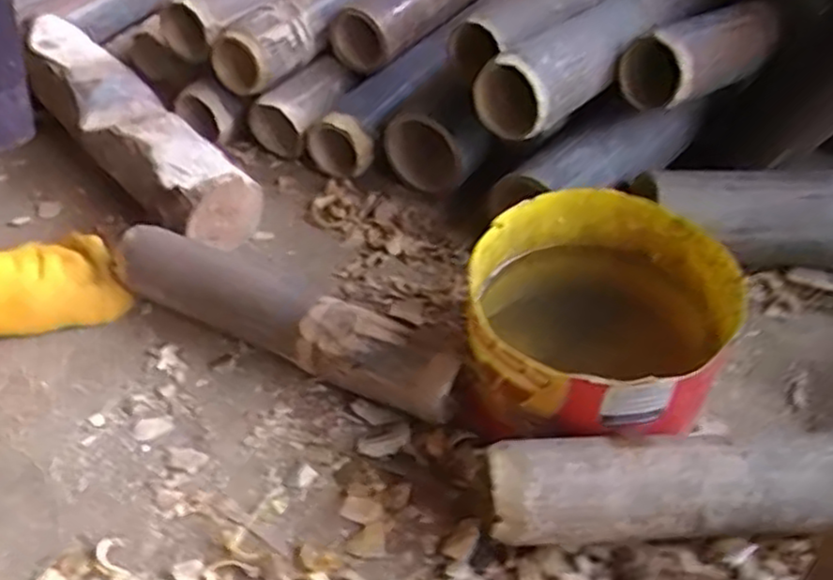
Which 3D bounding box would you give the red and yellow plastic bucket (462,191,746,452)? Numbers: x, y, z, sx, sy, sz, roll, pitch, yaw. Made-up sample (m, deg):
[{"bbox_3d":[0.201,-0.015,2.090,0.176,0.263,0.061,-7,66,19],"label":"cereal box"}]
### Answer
[{"bbox_3d":[0.100,0.027,0.441,0.143,0.103,0.141,1,44,-1],"label":"red and yellow plastic bucket"}]

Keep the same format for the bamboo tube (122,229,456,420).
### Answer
[{"bbox_3d":[-0.090,0.022,0.488,0.251,0.054,0.045,22,47,19],"label":"bamboo tube"}]

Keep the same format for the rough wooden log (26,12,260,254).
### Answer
[{"bbox_3d":[-0.244,-0.131,0.626,0.078,0.081,0.307,-32,53,-30],"label":"rough wooden log"}]

